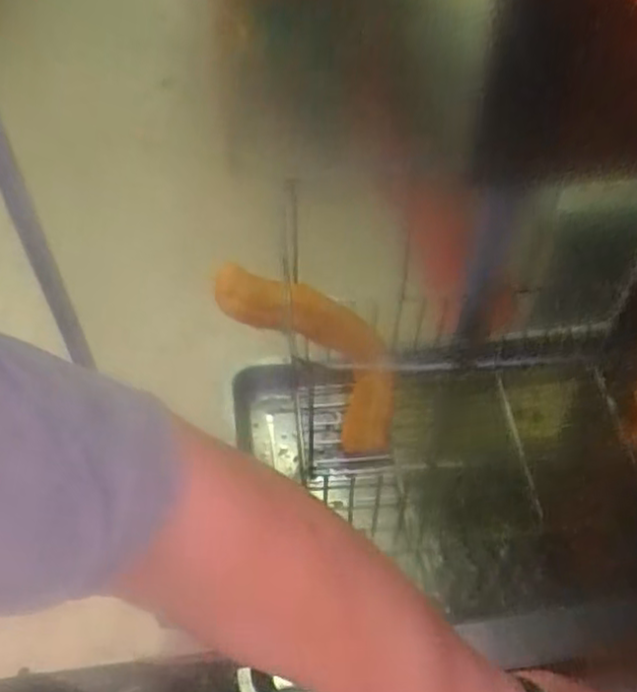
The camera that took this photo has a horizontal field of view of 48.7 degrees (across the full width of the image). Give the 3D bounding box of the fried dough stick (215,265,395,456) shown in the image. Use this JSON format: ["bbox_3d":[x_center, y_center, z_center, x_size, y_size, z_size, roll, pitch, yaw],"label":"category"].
[{"bbox_3d":[0.004,0.003,0.729,0.081,0.278,0.099,-22,41,31],"label":"fried dough stick"}]

